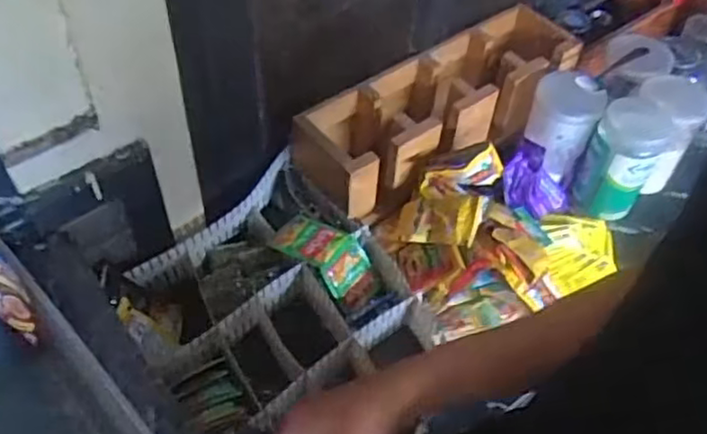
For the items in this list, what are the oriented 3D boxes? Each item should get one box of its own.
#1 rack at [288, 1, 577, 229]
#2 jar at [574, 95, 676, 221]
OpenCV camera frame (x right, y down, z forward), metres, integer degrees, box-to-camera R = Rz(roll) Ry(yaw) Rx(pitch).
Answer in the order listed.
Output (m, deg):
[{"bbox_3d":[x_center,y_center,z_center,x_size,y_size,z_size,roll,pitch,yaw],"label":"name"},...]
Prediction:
[{"bbox_3d":[0.133,-0.161,0.997,0.473,0.117,0.146,-30,59,-25],"label":"rack"},{"bbox_3d":[0.381,-0.082,0.963,0.093,0.145,0.103,27,54,17],"label":"jar"}]

